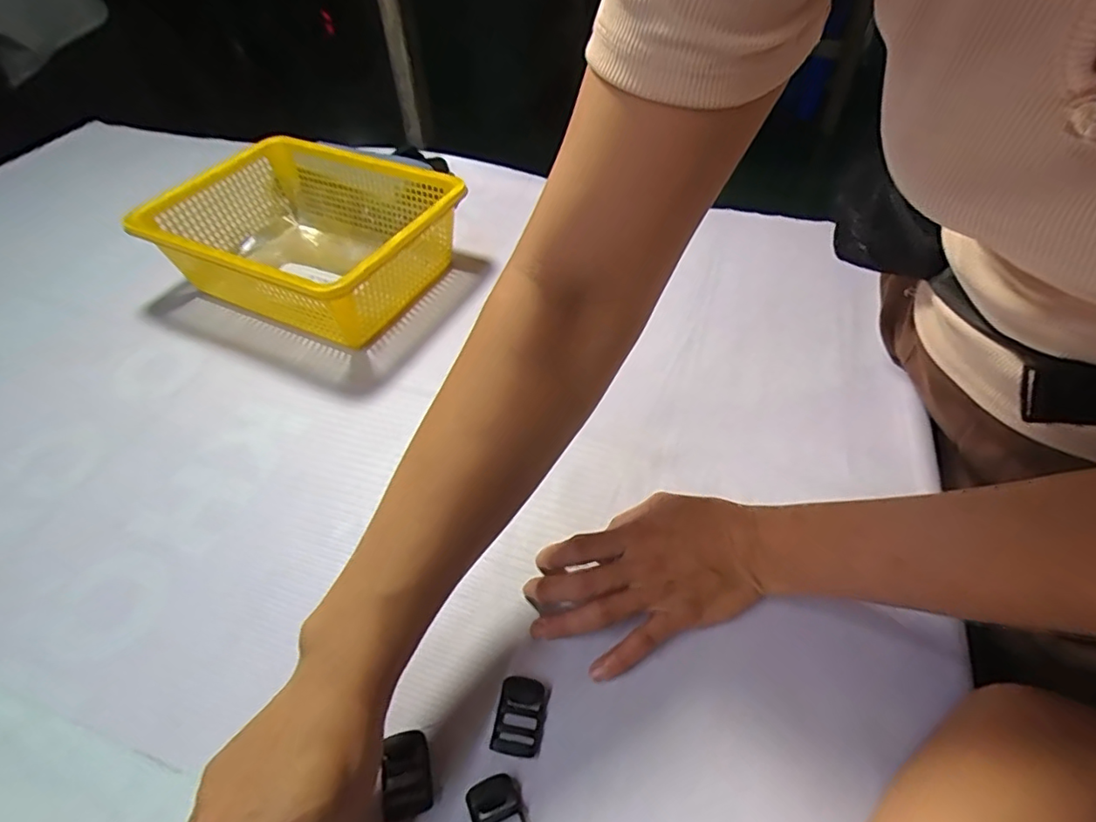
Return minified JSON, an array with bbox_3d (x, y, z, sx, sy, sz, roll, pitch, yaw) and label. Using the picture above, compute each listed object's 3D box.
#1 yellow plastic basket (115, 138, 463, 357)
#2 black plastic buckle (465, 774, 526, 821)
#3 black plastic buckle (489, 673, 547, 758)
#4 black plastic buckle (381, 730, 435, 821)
[{"bbox_3d":[-0.249,-0.176,0.572,0.284,0.090,0.212,18,51,17],"label":"yellow plastic basket"},{"bbox_3d":[-0.025,0.204,0.278,0.025,0.004,0.037,-18,50,-13],"label":"black plastic buckle"},{"bbox_3d":[-0.016,0.168,0.310,0.025,0.004,0.038,8,49,9],"label":"black plastic buckle"},{"bbox_3d":[-0.074,0.188,0.291,0.025,0.005,0.038,-12,49,-8],"label":"black plastic buckle"}]

